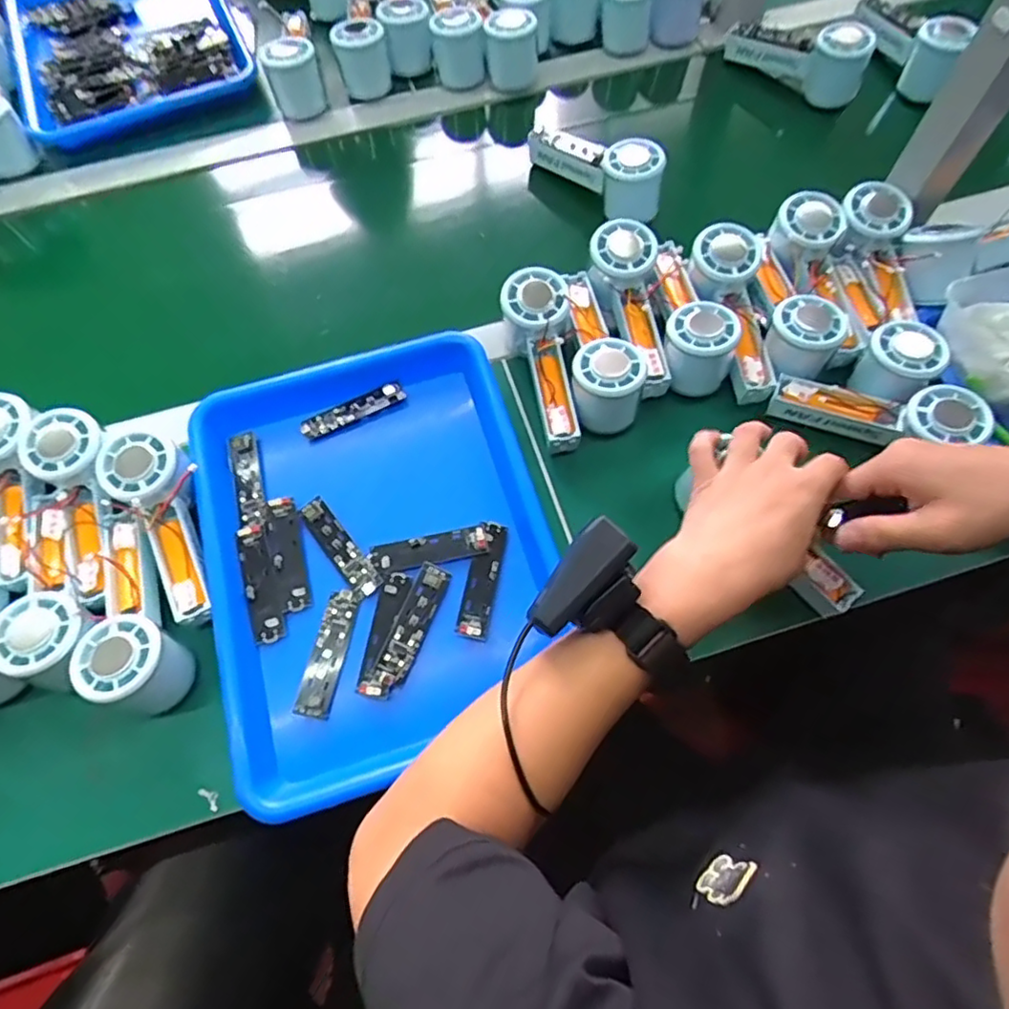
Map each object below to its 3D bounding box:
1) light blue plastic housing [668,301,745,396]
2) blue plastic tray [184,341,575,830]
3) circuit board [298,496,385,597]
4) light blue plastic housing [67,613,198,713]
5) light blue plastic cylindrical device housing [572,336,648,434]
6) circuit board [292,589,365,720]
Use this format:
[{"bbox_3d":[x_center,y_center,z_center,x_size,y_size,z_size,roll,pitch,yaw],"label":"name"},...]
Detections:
[{"bbox_3d":[0.163,-0.129,0.537,0.056,0.071,0.056,0,67,1],"label":"light blue plastic housing"},{"bbox_3d":[-0.099,0.026,0.497,0.264,0.035,0.332,-18,67,-7],"label":"blue plastic tray"},{"bbox_3d":[-0.128,0.033,0.493,0.022,0.011,0.088,-38,71,-14],"label":"circuit board"},{"bbox_3d":[-0.258,0.111,0.441,0.055,0.062,0.056,0,67,1],"label":"light blue plastic housing"},{"bbox_3d":[0.084,-0.098,0.524,0.056,0.069,0.057,0,67,1],"label":"light blue plastic cylindrical device housing"},{"bbox_3d":[-0.129,0.108,0.466,0.025,0.004,0.093,10,67,5],"label":"circuit board"}]

